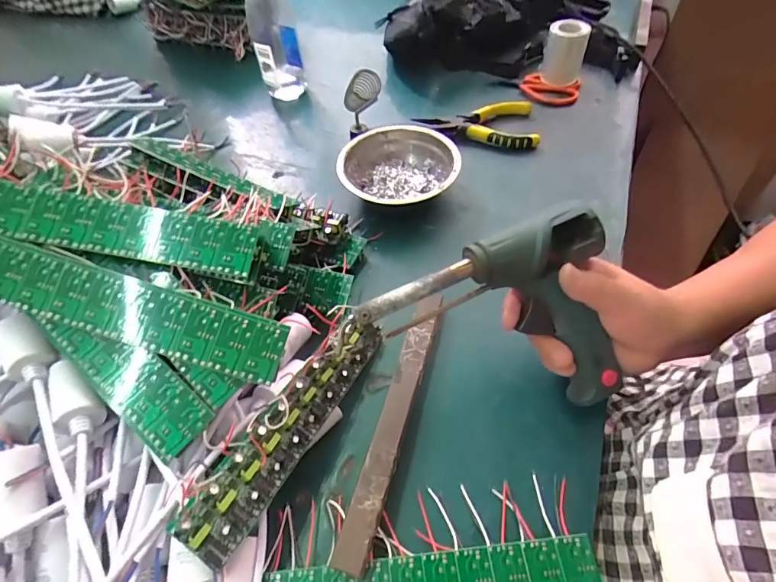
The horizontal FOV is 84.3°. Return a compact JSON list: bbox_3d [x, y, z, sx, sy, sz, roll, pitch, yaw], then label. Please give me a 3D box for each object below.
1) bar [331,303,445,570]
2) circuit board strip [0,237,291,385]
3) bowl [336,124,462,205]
[{"bbox_3d":[0.007,0.090,0.321,0.022,0.024,0.210,14,55,12],"label":"bar"},{"bbox_3d":[-0.162,0.010,0.263,0.199,0.004,0.039,17,82,0],"label":"circuit board strip"},{"bbox_3d":[0.012,-0.130,0.473,0.126,0.046,0.121,-1,54,1],"label":"bowl"}]

